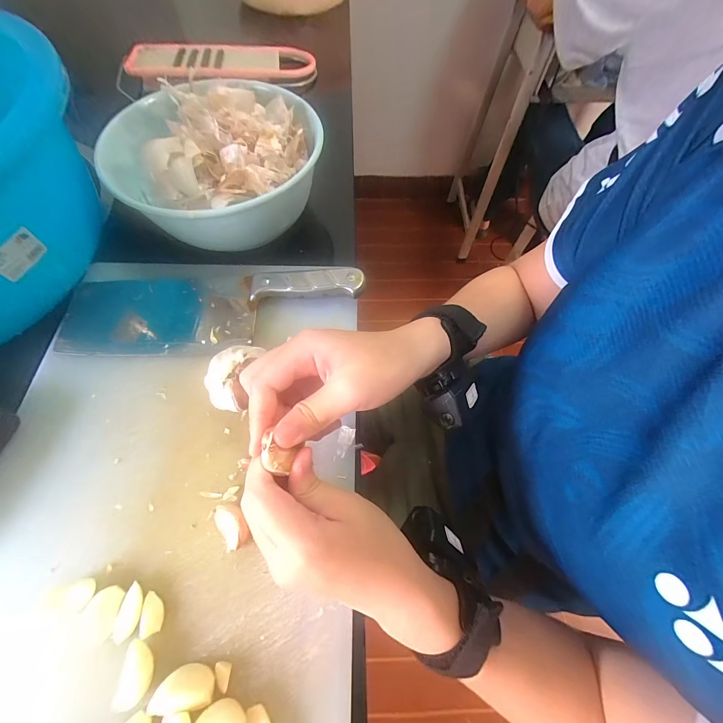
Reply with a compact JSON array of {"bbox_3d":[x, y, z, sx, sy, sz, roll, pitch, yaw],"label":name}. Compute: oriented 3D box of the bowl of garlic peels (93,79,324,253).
[{"bbox_3d":[-0.137,-0.201,0.322,0.192,0.086,0.186,1,64,-2],"label":"bowl of garlic peels"}]

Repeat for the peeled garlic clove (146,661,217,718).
[{"bbox_3d":[-0.104,0.190,0.181,0.034,0.013,0.019,0,64,-2],"label":"peeled garlic clove"}]

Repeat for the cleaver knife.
[{"bbox_3d":[-0.136,-0.050,0.291,0.270,0.026,0.081,-2,64,-3],"label":"cleaver knife"}]

